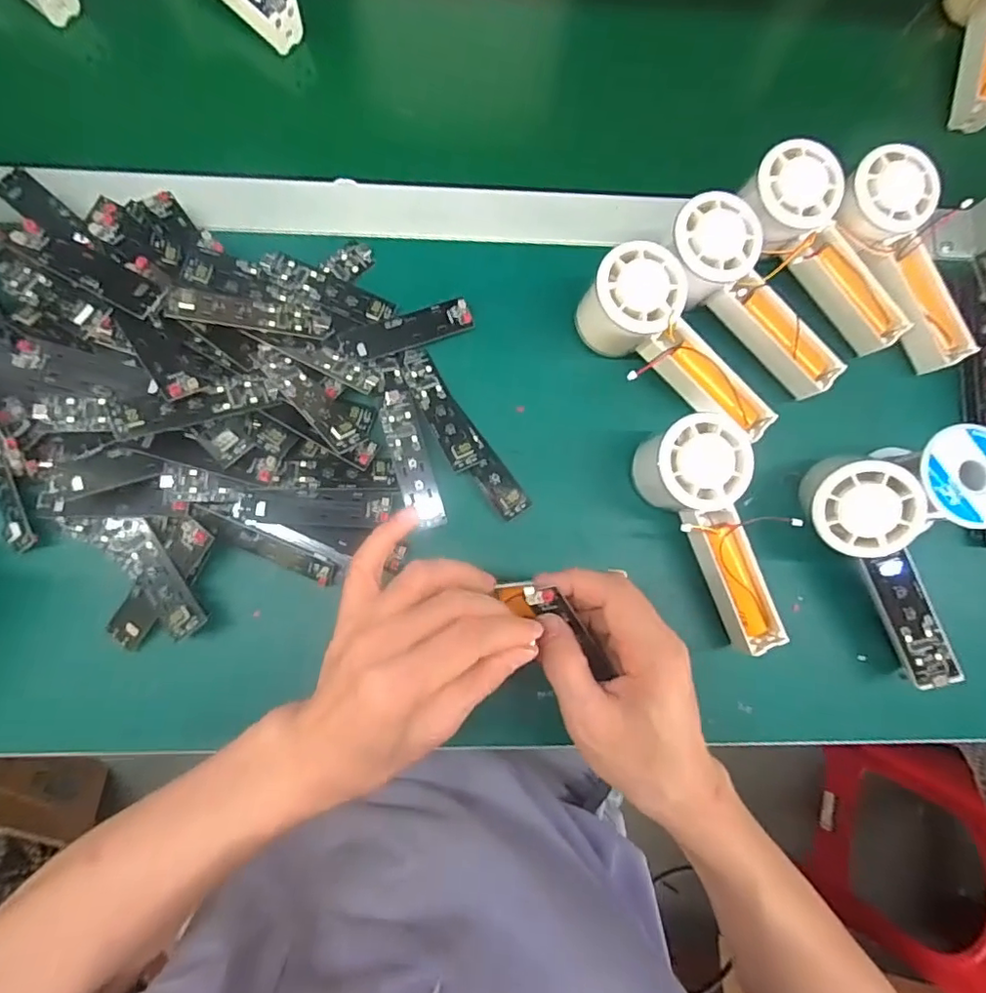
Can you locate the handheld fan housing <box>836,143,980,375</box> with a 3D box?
[{"bbox_3d":[0.285,-0.160,0.385,0.046,0.031,0.147,-27,98,-7],"label":"handheld fan housing"}]

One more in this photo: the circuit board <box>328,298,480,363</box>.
[{"bbox_3d":[-0.060,-0.112,0.386,0.094,0.008,0.024,-21,85,-6],"label":"circuit board"}]

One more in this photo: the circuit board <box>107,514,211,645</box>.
[{"bbox_3d":[-0.206,0.046,0.340,0.027,0.014,0.086,-37,87,-7],"label":"circuit board"}]

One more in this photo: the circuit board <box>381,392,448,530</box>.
[{"bbox_3d":[-0.053,-0.024,0.369,0.023,0.011,0.091,-16,85,-6],"label":"circuit board"}]

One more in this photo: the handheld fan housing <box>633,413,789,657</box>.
[{"bbox_3d":[0.138,0.023,0.362,0.063,0.054,0.152,-24,98,-6],"label":"handheld fan housing"}]

